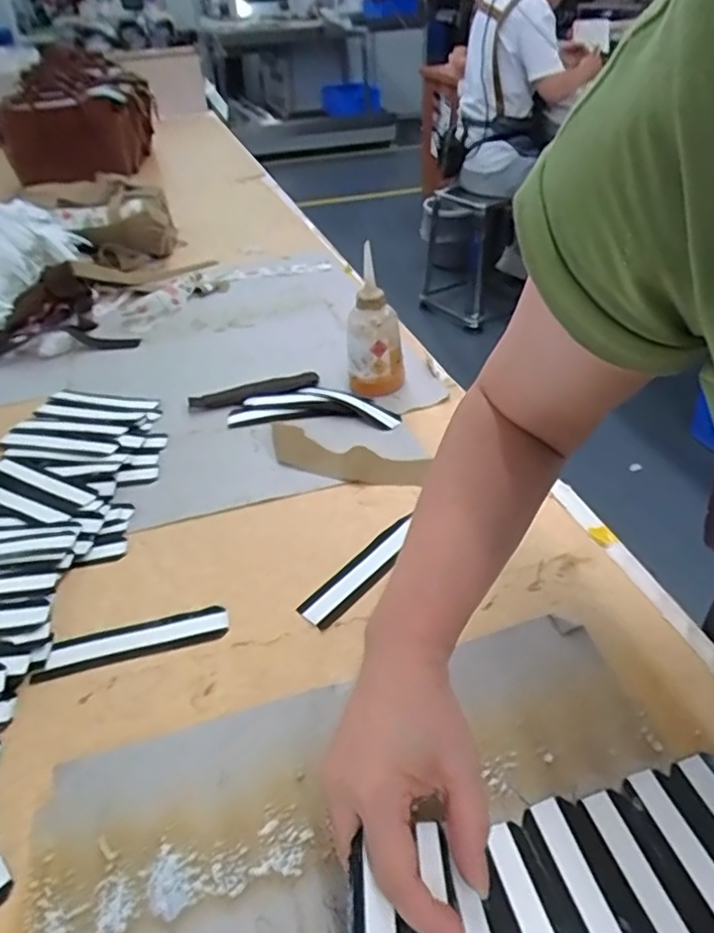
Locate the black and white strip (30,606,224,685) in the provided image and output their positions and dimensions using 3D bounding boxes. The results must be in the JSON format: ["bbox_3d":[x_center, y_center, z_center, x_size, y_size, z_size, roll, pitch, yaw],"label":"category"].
[{"bbox_3d":[-0.166,0.130,0.469,0.136,0.004,0.026,-13,39,-13],"label":"black and white strip"}]

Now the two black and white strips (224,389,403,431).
[{"bbox_3d":[-0.049,-0.069,0.713,0.187,0.007,0.077,0,38,4],"label":"two black and white strips"}]

